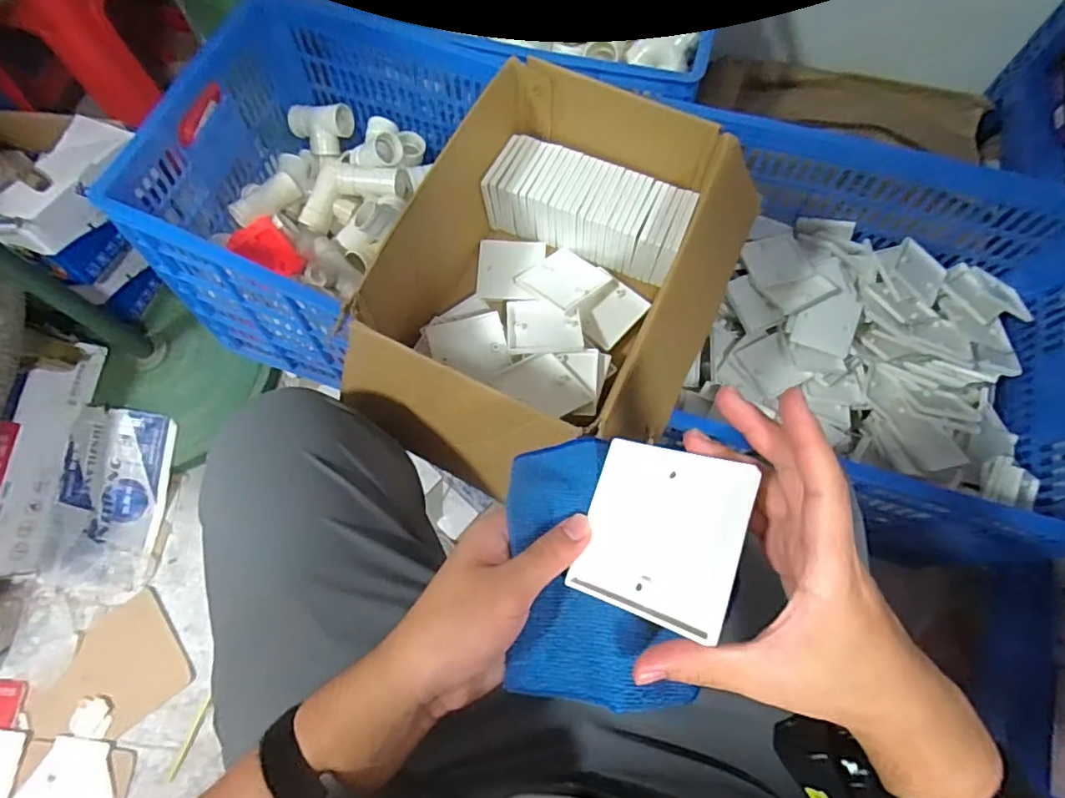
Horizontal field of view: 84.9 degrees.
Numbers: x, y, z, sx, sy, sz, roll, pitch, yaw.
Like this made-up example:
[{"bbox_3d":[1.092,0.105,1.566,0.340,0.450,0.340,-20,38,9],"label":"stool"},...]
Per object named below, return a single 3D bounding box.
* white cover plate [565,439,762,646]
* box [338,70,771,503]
[{"bbox_3d":[0.064,0.068,0.298,0.083,0.008,0.084,10,77,40],"label":"white cover plate"},{"bbox_3d":[0.028,-0.115,0.629,0.313,0.168,0.420,24,73,9],"label":"box"}]

